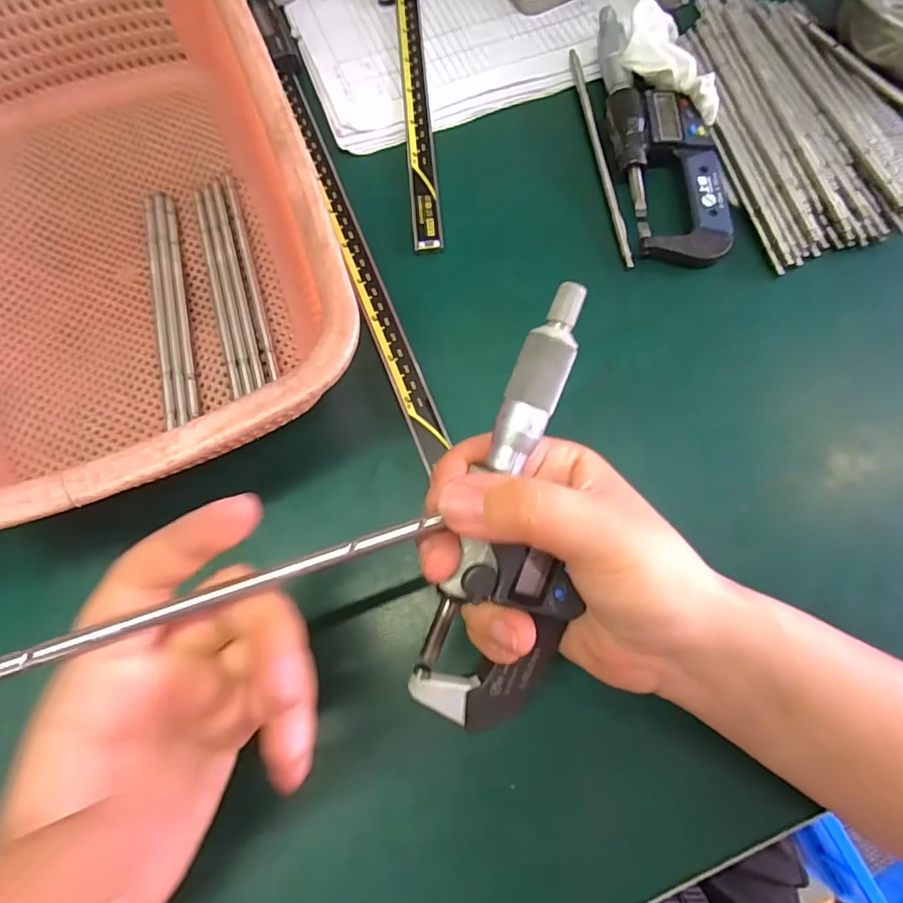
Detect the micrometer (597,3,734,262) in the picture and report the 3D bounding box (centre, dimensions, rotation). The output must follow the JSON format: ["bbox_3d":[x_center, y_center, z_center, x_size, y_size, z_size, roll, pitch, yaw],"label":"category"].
[{"bbox_3d":[0.120,-0.188,0.322,0.056,0.018,0.174,-10,72,-3],"label":"micrometer"}]

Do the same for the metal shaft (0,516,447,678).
[{"bbox_3d":[-0.076,0.044,0.161,0.153,0.004,0.005,-17,73,-14],"label":"metal shaft"}]

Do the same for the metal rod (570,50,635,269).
[{"bbox_3d":[0.088,-0.178,0.326,0.006,0.005,0.156,-8,72,-2],"label":"metal rod"}]

